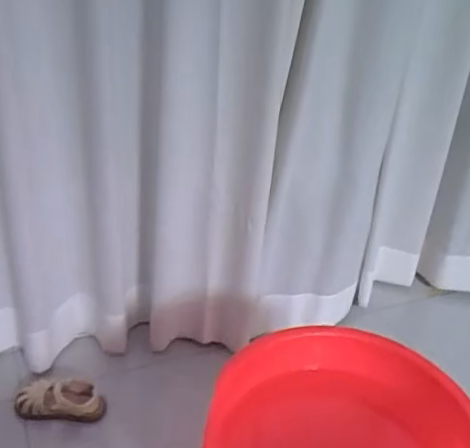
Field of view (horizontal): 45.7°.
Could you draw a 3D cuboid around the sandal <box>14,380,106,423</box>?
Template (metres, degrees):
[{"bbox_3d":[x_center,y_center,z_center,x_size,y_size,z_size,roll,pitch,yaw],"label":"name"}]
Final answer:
[{"bbox_3d":[-0.308,0.319,0.986,0.146,0.060,0.057,2,31,-5],"label":"sandal"}]

